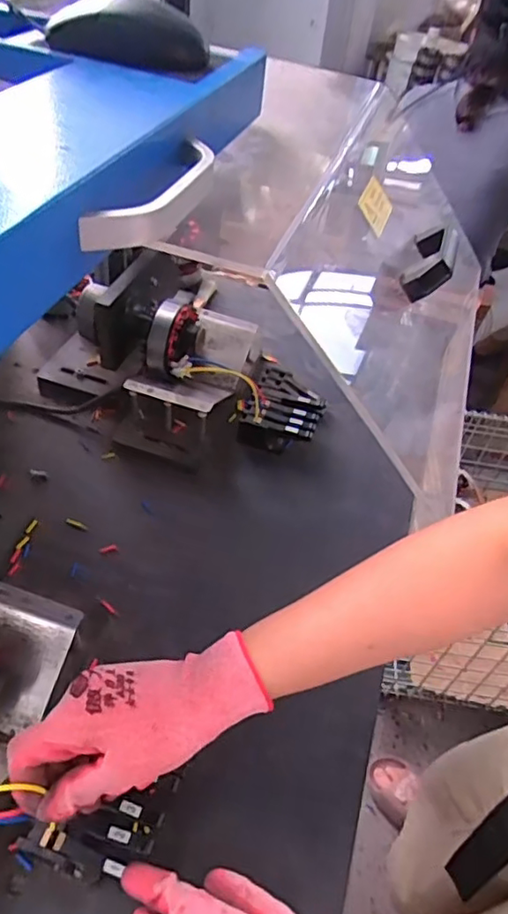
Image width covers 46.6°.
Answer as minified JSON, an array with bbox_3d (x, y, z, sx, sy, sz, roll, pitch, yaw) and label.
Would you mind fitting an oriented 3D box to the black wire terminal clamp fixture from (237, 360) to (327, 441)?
[{"bbox_3d":[0.033,-0.064,0.711,0.099,0.038,0.105,18,47,8],"label":"black wire terminal clamp fixture"}]

